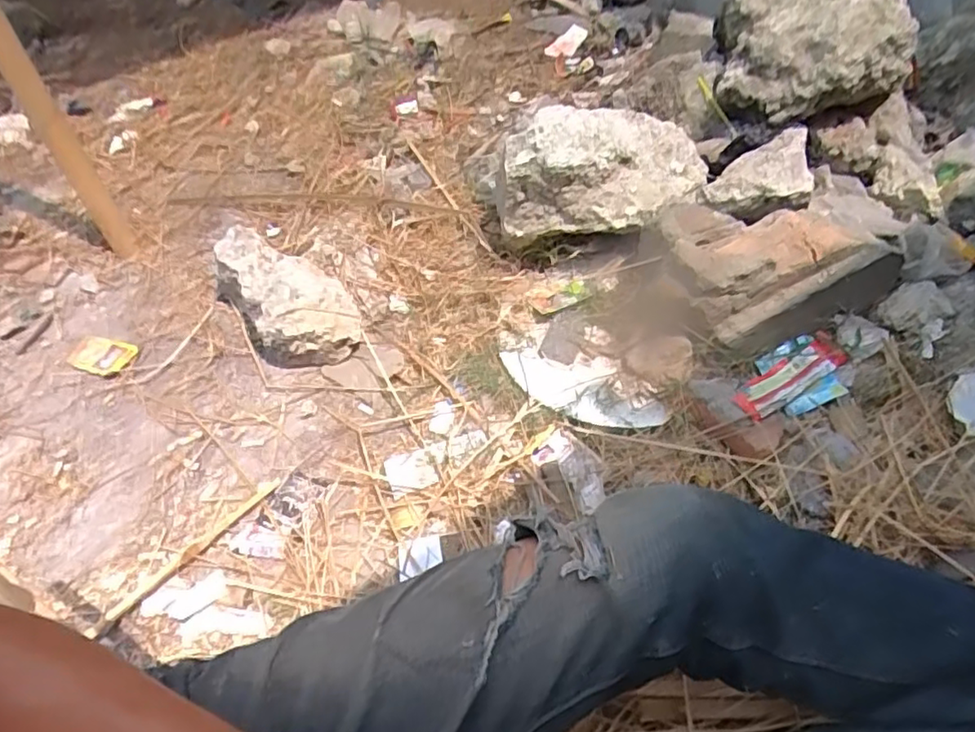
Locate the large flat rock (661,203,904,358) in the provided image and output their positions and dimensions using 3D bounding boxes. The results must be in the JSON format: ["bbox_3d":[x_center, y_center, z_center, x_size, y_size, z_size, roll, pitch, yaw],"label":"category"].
[{"bbox_3d":[0.428,-0.163,0.966,0.308,0.123,0.230,-16,51,-11],"label":"large flat rock"}]

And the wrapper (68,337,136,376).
[{"bbox_3d":[-0.648,-0.016,1.048,0.103,0.010,0.065,8,66,3],"label":"wrapper"}]

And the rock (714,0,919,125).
[{"bbox_3d":[0.622,-0.639,1.196,0.323,0.186,0.348,11,50,11],"label":"rock"}]

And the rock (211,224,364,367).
[{"bbox_3d":[-0.341,-0.120,1.074,0.172,0.134,0.280,-31,55,-23],"label":"rock"}]

